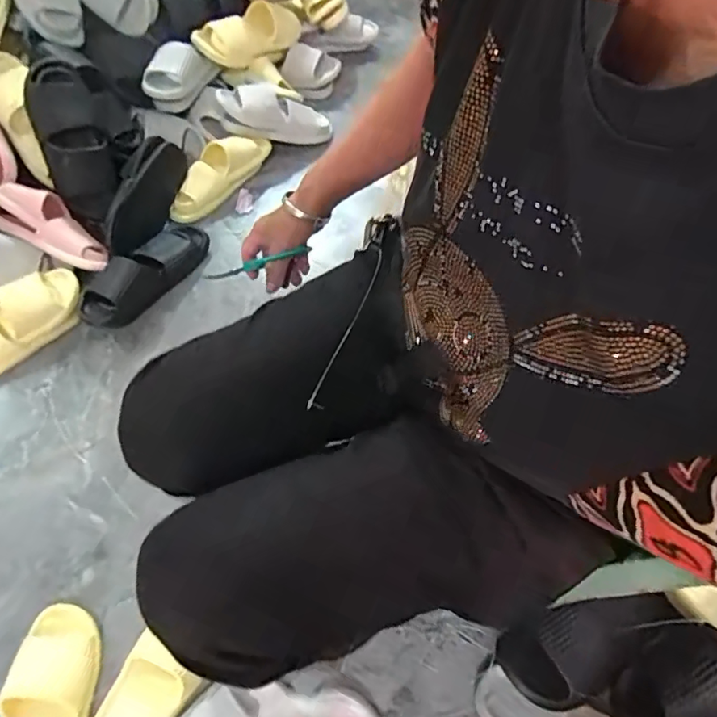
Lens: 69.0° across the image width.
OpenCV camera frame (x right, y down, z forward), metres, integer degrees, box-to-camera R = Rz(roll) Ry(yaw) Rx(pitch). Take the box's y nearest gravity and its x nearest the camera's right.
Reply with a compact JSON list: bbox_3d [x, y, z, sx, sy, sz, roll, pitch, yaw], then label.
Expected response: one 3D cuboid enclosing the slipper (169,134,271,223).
[{"bbox_3d":[-0.327,-0.429,1.189,0.101,0.074,0.280,27,62,16],"label":"slipper"}]

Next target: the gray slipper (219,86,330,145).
[{"bbox_3d":[-0.194,-0.581,1.247,0.271,0.070,0.086,9,57,-22],"label":"gray slipper"}]

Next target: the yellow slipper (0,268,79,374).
[{"bbox_3d":[-0.642,-0.061,0.964,0.105,0.073,0.275,41,66,20],"label":"yellow slipper"}]

